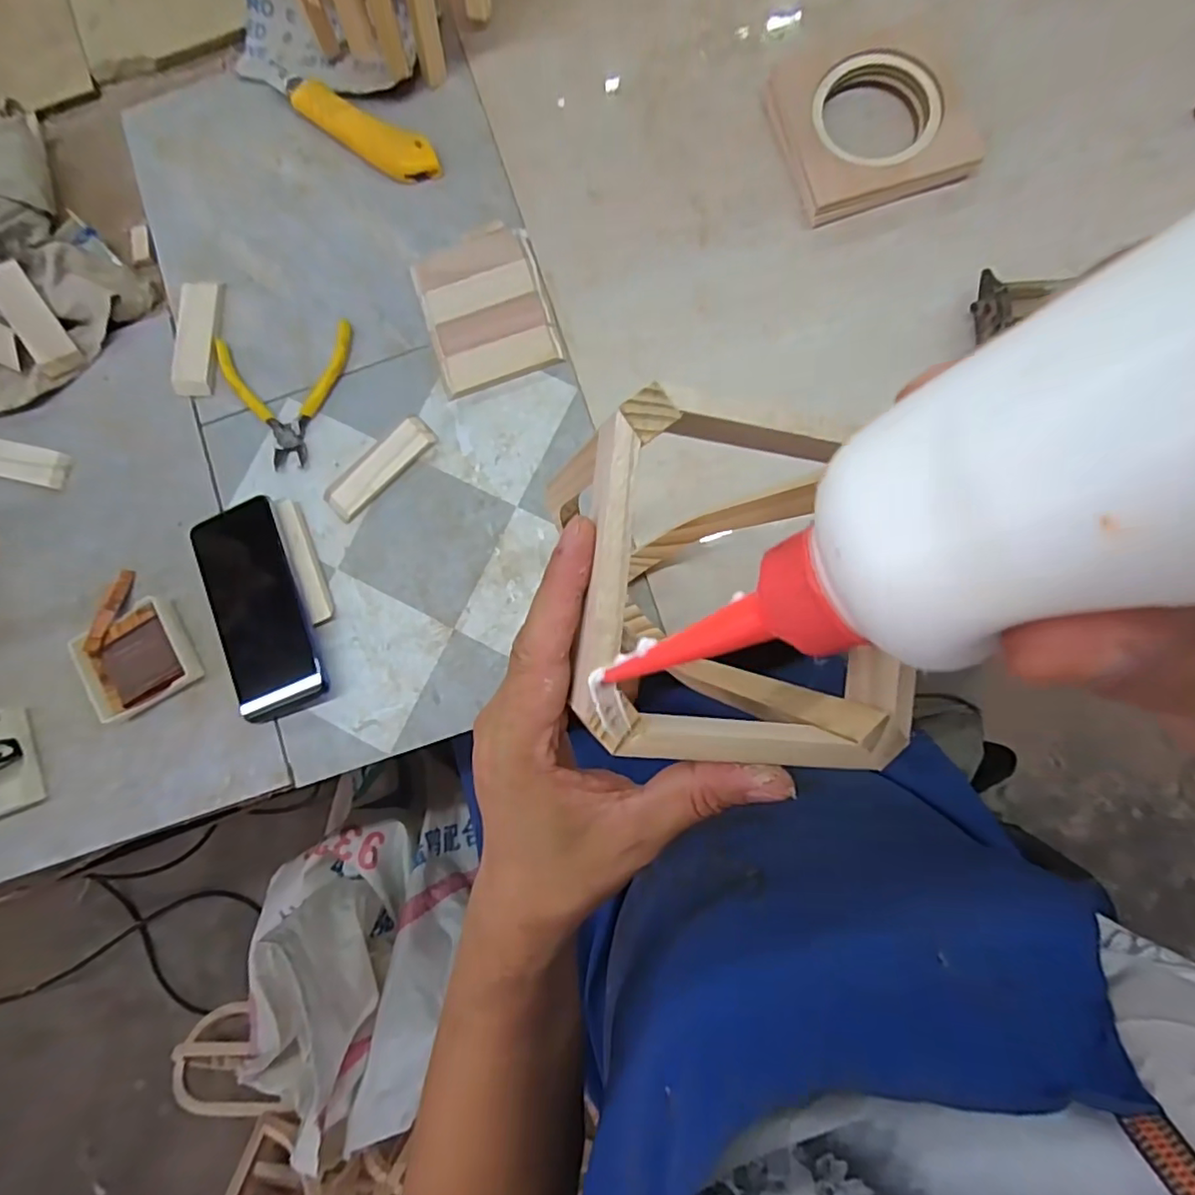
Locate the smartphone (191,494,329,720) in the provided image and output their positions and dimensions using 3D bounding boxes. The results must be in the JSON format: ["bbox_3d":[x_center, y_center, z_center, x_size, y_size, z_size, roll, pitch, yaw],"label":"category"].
[{"bbox_3d":[-0.259,0.008,0.469,0.071,0.013,0.161,-20,84,2],"label":"smartphone"}]

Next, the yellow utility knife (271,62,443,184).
[{"bbox_3d":[-0.200,-0.389,0.501,0.161,0.011,0.039,33,88,6],"label":"yellow utility knife"}]

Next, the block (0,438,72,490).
[{"bbox_3d":[-0.476,-0.112,0.494,0.098,0.013,0.031,13,86,5],"label":"block"}]

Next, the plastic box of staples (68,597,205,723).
[{"bbox_3d":[-0.349,0.049,0.462,0.076,0.021,0.069,-30,84,1],"label":"plastic box of staples"}]

